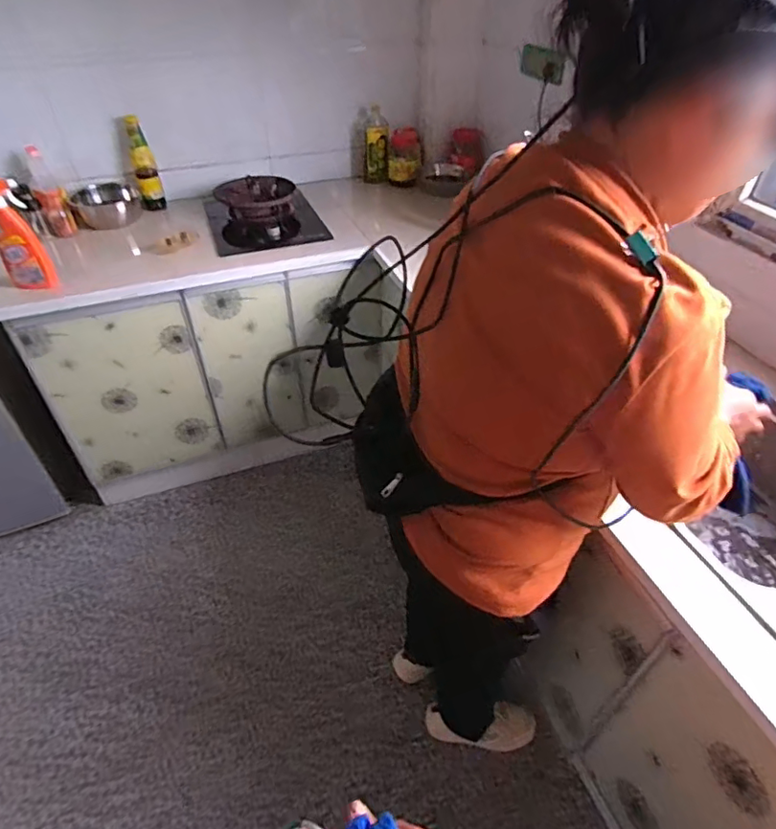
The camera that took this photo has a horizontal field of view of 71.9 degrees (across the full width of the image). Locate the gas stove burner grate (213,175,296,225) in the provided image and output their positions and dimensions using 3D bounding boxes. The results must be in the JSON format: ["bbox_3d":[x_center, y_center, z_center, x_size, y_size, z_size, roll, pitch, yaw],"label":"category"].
[{"bbox_3d":[-0.409,-0.683,1.673,0.249,0.077,0.240,-15,45,-16],"label":"gas stove burner grate"}]

